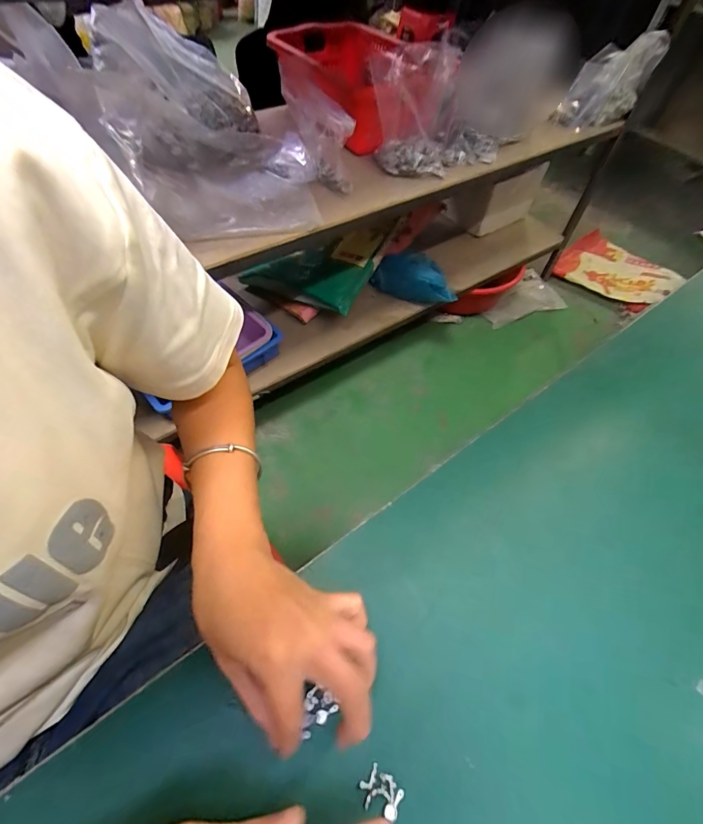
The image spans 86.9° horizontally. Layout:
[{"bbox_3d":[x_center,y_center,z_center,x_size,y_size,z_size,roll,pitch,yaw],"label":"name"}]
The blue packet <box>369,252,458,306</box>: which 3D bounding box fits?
[{"bbox_3d":[0.196,-0.412,1.147,0.268,0.158,0.058,28,61,14],"label":"blue packet"}]

